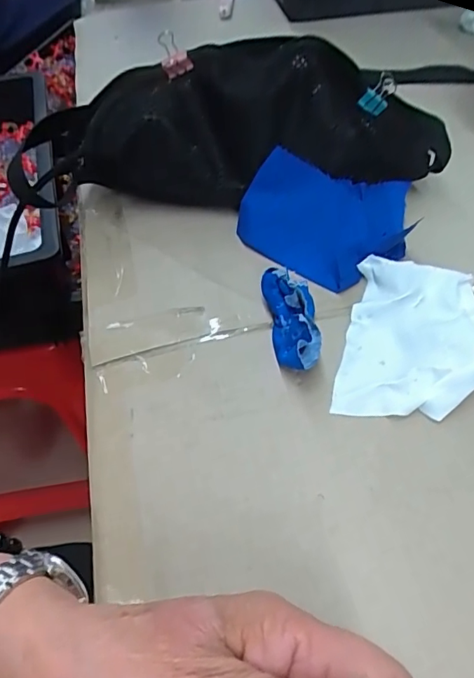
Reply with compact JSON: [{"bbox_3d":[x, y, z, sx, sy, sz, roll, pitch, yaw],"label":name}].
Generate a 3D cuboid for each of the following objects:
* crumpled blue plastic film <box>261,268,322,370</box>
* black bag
[{"bbox_3d":[0.033,-0.015,0.307,0.030,0.032,0.074,-4,51,2],"label":"crumpled blue plastic film"},{"bbox_3d":[-0.005,-0.156,0.388,0.316,0.097,0.078,-4,51,1],"label":"black bag"}]

